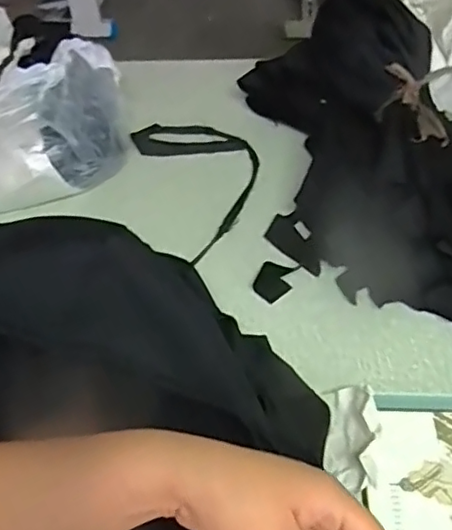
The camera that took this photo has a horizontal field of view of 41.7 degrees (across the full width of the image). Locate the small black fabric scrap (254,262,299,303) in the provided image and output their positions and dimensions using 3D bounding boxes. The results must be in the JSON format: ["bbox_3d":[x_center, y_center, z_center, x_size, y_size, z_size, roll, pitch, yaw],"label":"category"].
[{"bbox_3d":[0.052,0.016,0.633,0.037,0.005,0.050,20,52,21],"label":"small black fabric scrap"}]

